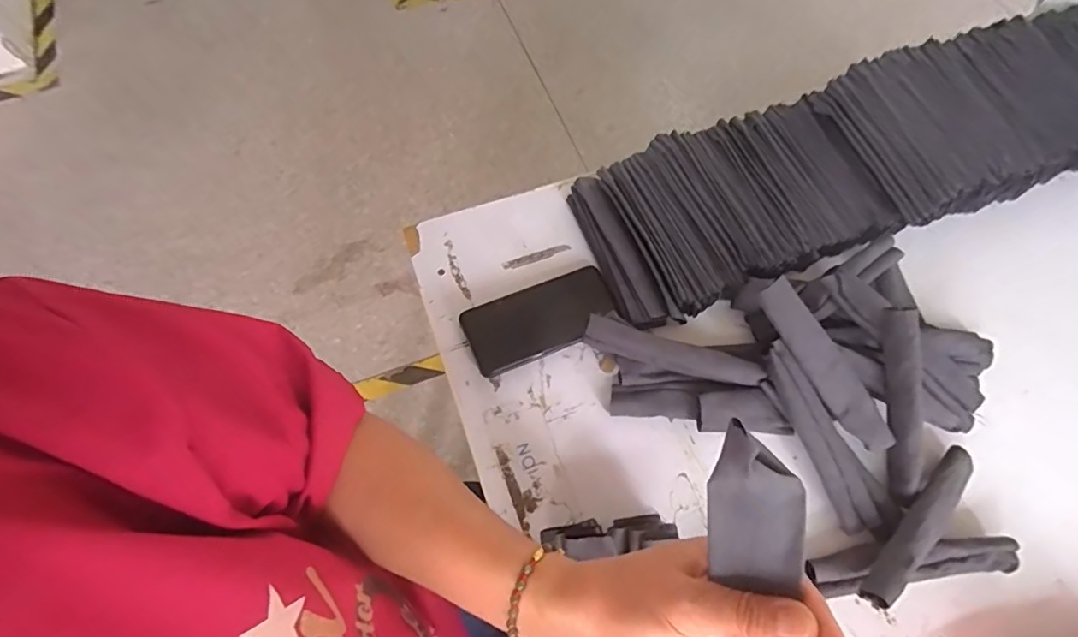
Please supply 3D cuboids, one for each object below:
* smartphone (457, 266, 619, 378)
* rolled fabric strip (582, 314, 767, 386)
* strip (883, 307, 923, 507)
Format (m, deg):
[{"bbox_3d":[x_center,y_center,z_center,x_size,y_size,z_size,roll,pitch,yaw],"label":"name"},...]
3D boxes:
[{"bbox_3d":[0.001,0.001,0.570,0.160,0.013,0.081,-22,69,-11],"label":"smartphone"},{"bbox_3d":[0.133,0.037,0.530,0.180,0.014,0.033,17,97,-5],"label":"rolled fabric strip"},{"bbox_3d":[0.340,0.080,0.498,0.021,0.029,0.177,0,88,-2],"label":"strip"}]

